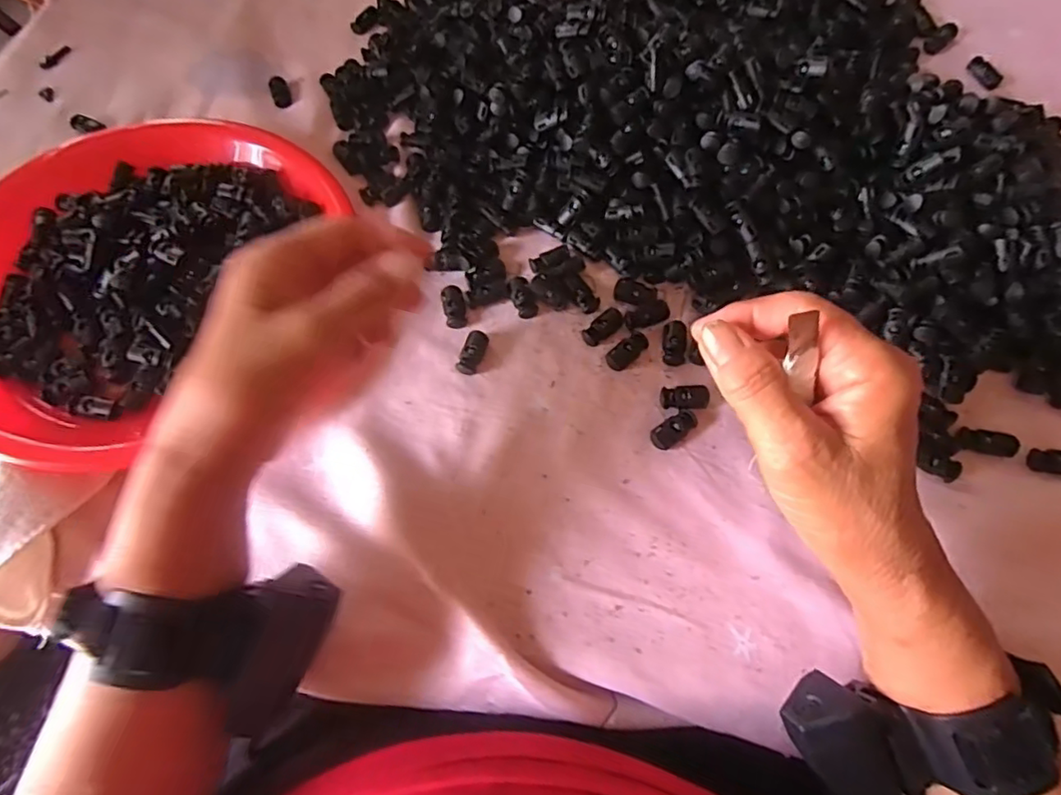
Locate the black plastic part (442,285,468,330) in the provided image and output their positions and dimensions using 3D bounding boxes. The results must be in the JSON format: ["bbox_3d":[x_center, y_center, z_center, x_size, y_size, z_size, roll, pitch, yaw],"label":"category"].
[{"bbox_3d":[-0.049,-0.059,0.382,0.013,0.006,0.030,-13,66,-3],"label":"black plastic part"}]

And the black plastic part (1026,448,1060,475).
[{"bbox_3d":[0.292,0.035,0.327,0.032,0.008,0.014,6,66,6],"label":"black plastic part"}]

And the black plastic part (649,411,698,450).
[{"bbox_3d":[0.083,0.018,0.344,0.029,0.007,0.014,-33,68,-11],"label":"black plastic part"}]

